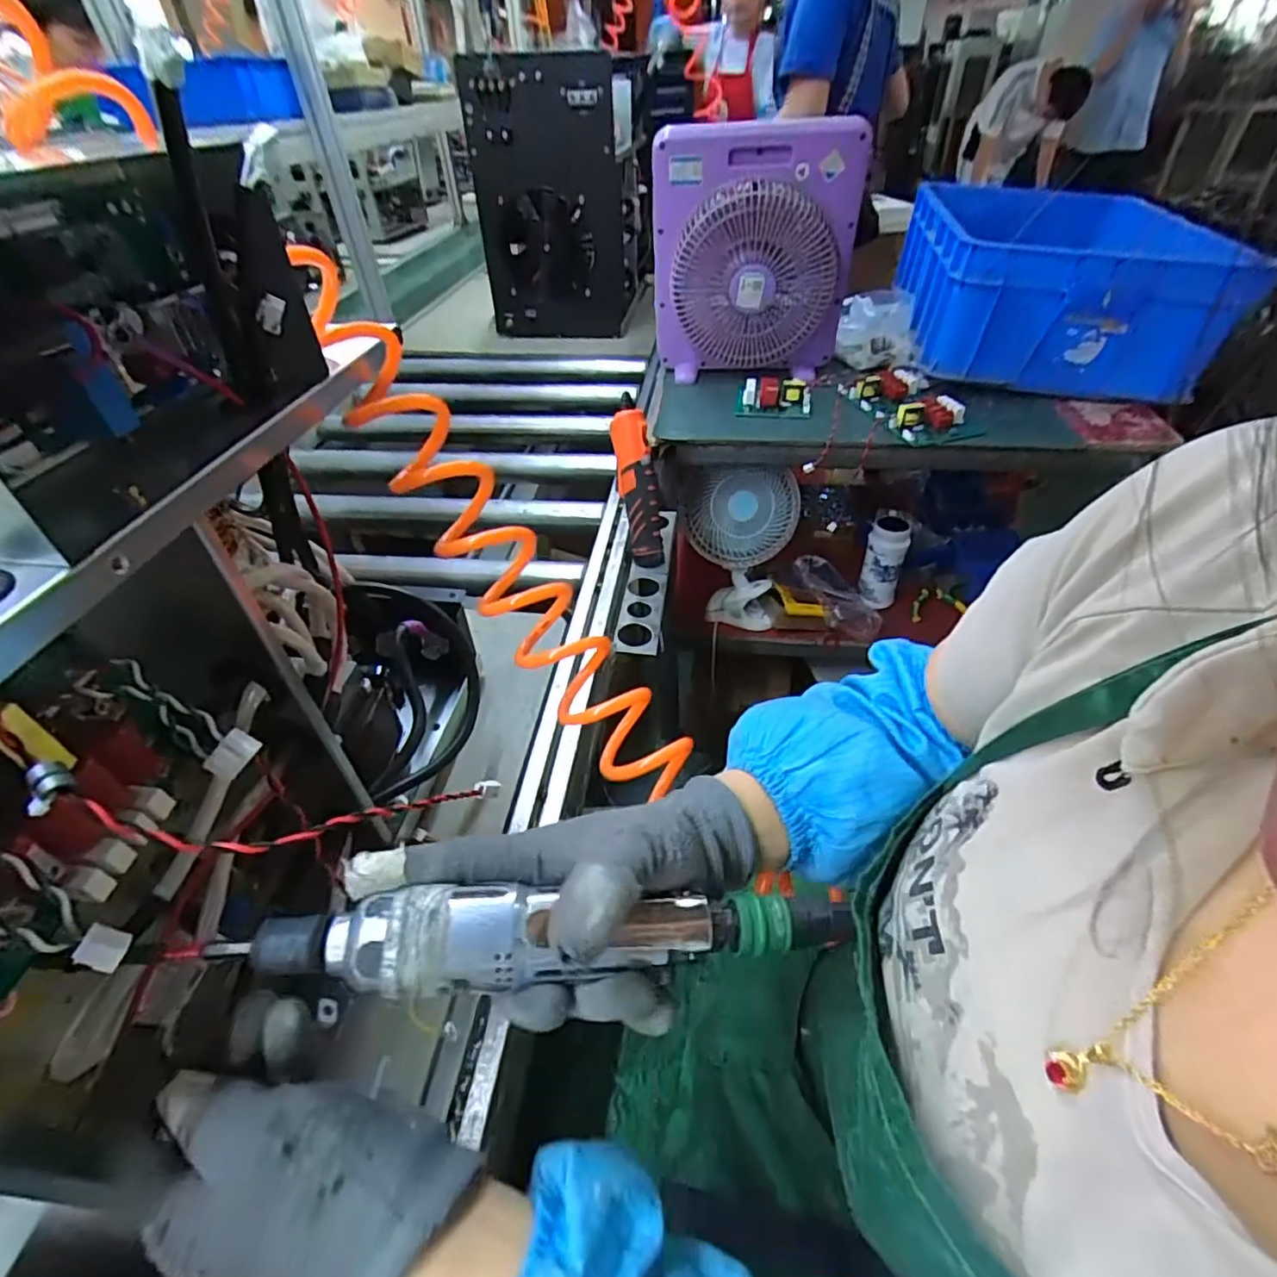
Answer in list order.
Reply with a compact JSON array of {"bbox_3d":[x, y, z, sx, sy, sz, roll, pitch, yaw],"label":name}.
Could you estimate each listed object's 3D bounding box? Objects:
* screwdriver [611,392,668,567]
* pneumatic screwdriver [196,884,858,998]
[{"bbox_3d":[0.000,-0.199,0.794,0.043,0.209,0.037,-12,14,-10],"label":"screwdriver"},{"bbox_3d":[-0.031,0.120,0.254,0.254,0.033,0.036,3,42,-10],"label":"pneumatic screwdriver"}]

